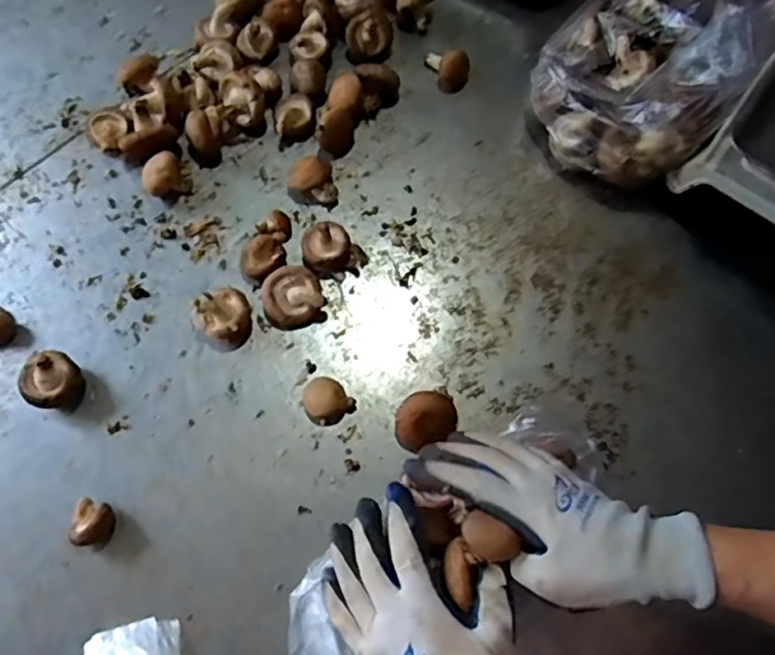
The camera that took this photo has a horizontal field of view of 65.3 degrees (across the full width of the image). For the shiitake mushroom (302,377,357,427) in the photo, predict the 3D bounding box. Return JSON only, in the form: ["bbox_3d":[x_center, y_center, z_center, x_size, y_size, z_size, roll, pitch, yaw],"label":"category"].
[{"bbox_3d":[-0.052,0.062,0.513,0.038,0.022,0.037,-36,74,-12],"label":"shiitake mushroom"}]

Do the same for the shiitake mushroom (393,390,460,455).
[{"bbox_3d":[0.031,0.077,0.505,0.052,0.030,0.040,-24,72,-8],"label":"shiitake mushroom"}]

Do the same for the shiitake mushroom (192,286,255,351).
[{"bbox_3d":[-0.140,-0.010,0.523,0.046,0.044,0.043,0,71,0],"label":"shiitake mushroom"}]

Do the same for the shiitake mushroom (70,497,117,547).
[{"bbox_3d":[-0.233,0.155,0.479,0.029,0.023,0.033,12,71,4],"label":"shiitake mushroom"}]

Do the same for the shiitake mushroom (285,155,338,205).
[{"bbox_3d":[-0.073,-0.137,0.573,0.045,0.035,0.037,-11,71,-4],"label":"shiitake mushroom"}]

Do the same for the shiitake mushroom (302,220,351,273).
[{"bbox_3d":[-0.056,-0.075,0.550,0.045,0.040,0.042,-17,72,-6],"label":"shiitake mushroom"}]

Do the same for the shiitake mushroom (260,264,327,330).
[{"bbox_3d":[-0.085,-0.027,0.542,0.053,0.025,0.050,-11,71,-4],"label":"shiitake mushroom"}]

